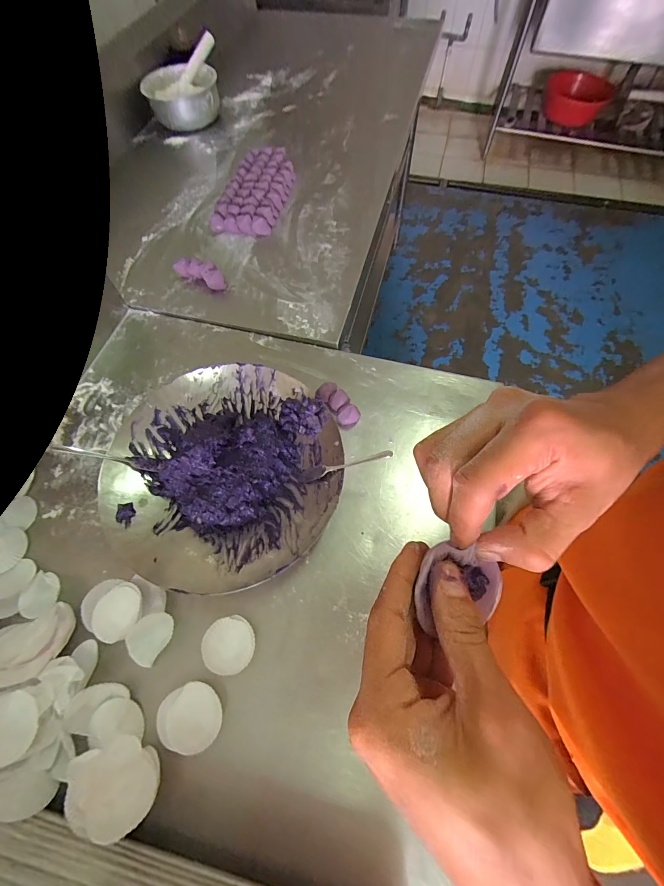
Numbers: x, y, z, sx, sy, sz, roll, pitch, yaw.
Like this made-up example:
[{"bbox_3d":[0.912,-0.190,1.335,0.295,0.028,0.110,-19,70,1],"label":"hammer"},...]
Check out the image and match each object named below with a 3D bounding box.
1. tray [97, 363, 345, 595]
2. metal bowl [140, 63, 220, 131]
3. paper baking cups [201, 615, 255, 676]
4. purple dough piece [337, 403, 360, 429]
[{"bbox_3d":[-0.143,0.037,0.483,0.301,0.075,0.299,-1,66,1],"label":"tray"},{"bbox_3d":[-0.391,-0.915,0.919,0.178,0.074,0.178,-7,66,-2],"label":"metal bowl"},{"bbox_3d":[-0.121,0.237,0.408,0.056,0.013,0.058,-1,66,1],"label":"paper baking cups"},{"bbox_3d":[0.026,-0.042,0.540,0.033,0.028,0.030,-1,66,1],"label":"purple dough piece"}]

